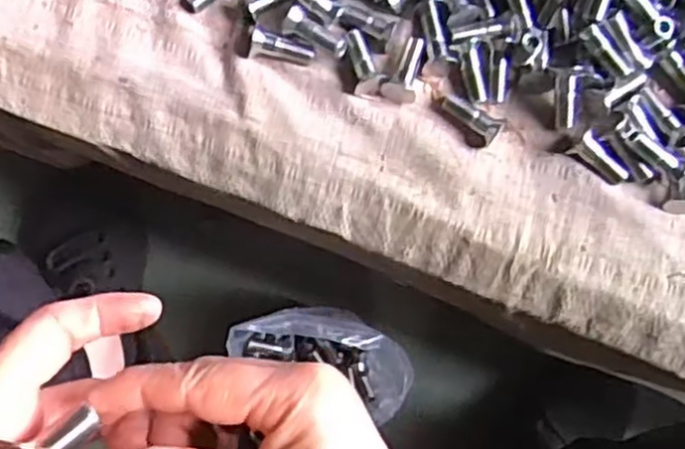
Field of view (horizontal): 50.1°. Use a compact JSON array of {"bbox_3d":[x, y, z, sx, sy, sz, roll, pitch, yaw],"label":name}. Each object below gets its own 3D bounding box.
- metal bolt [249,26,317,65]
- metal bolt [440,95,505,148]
[{"bbox_3d":[-0.032,-0.097,0.403,0.036,0.010,0.013,10,80,-13],"label":"metal bolt"},{"bbox_3d":[0.070,-0.060,0.401,0.036,0.010,0.012,41,81,3],"label":"metal bolt"}]

